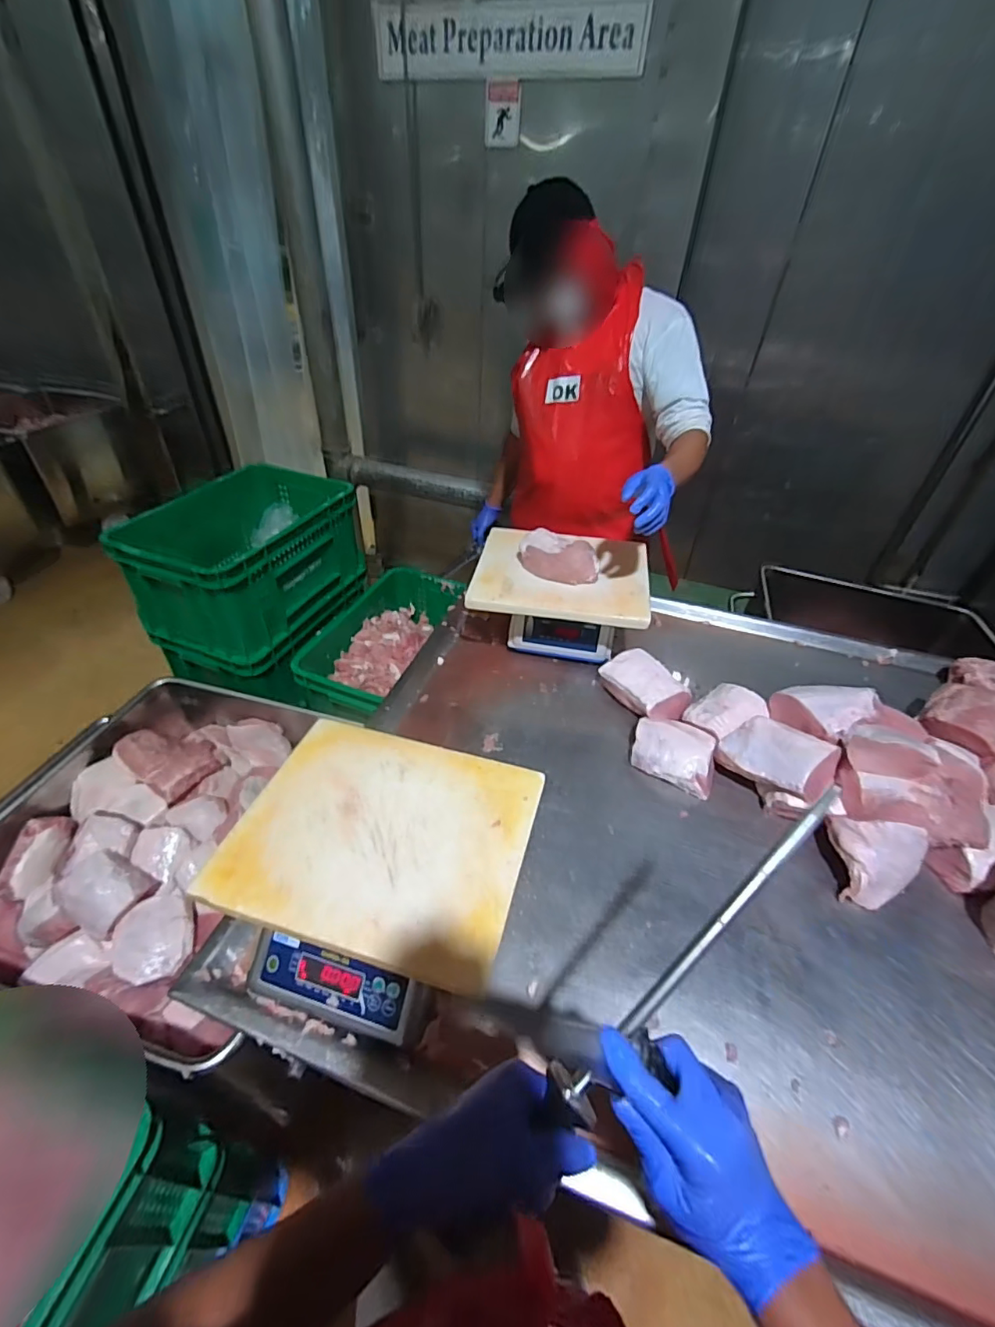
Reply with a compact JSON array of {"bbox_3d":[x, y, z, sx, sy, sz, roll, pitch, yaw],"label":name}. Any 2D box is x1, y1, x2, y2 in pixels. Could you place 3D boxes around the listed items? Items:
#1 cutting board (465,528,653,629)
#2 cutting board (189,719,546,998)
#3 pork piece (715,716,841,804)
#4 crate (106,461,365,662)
[{"bbox_3d":[0.142,-0.198,1.138,0.366,0.031,0.280,9,47,6],"label":"cutting board"},{"bbox_3d":[-0.148,0.219,0.693,0.366,0.016,0.301,12,41,10],"label":"cutting board"},{"bbox_3d":[0.476,0.158,0.891,0.113,0.054,0.160,-47,40,-16],"label":"pork piece"},{"bbox_3d":[-0.647,-0.308,1.437,0.369,0.264,0.615,18,44,16],"label":"crate"}]

